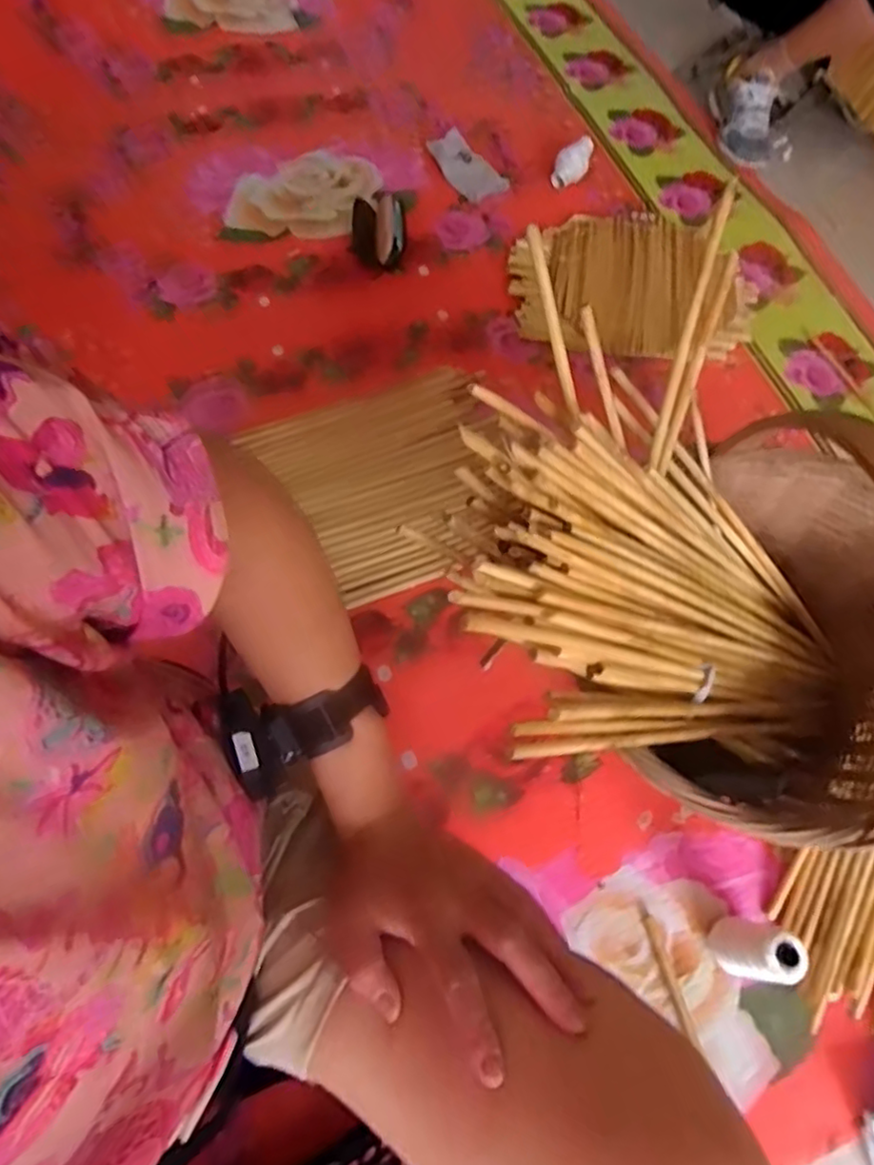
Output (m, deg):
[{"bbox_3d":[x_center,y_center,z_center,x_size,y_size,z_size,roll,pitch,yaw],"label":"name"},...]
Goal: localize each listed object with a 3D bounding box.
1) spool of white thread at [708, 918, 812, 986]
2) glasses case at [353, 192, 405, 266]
[{"bbox_3d":[0.330,0.384,0.659,0.049,0.110,0.054,11,65,1],"label":"spool of white thread"},{"bbox_3d":[-0.105,-0.634,1.141,0.090,0.047,0.150,-2,66,-5],"label":"glasses case"}]

